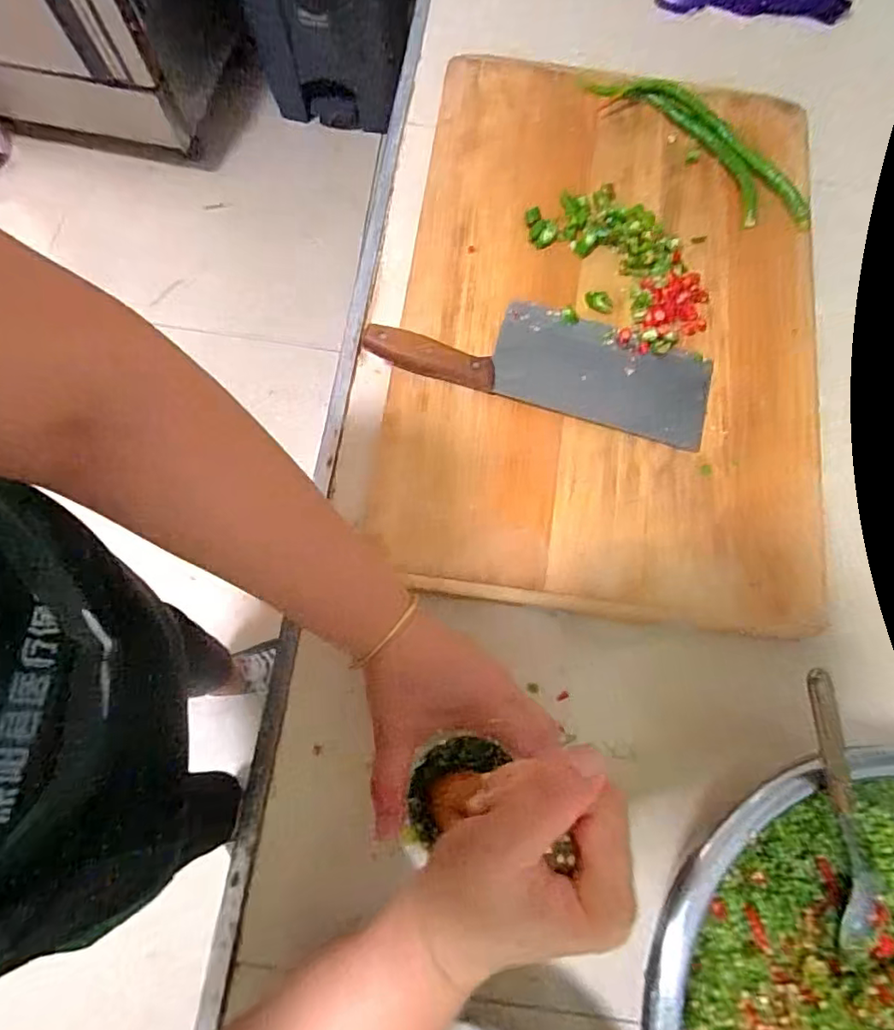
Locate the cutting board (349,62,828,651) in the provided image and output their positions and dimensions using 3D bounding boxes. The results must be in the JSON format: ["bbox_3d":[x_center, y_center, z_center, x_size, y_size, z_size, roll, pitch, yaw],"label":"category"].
[{"bbox_3d":[0.153,-0.191,0.535,0.386,0.026,0.559,8,76,0],"label":"cutting board"}]

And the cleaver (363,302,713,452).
[{"bbox_3d":[0.088,-0.143,0.510,0.303,0.019,0.094,16,76,2],"label":"cleaver"}]

